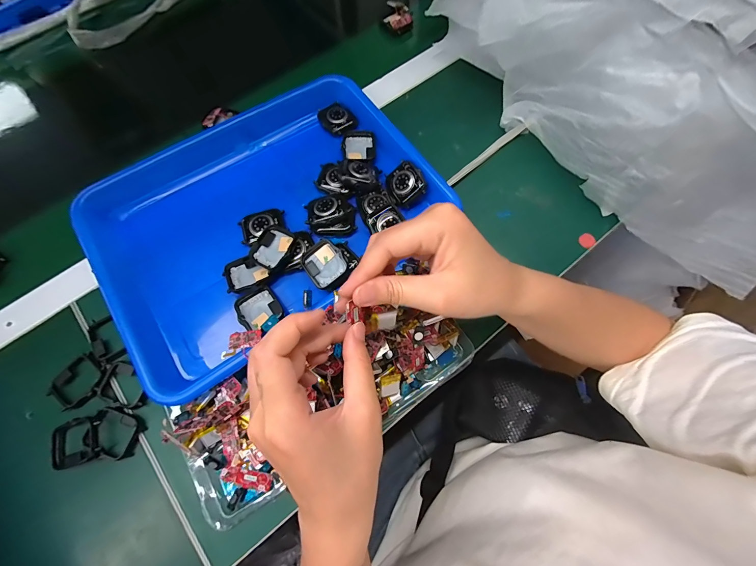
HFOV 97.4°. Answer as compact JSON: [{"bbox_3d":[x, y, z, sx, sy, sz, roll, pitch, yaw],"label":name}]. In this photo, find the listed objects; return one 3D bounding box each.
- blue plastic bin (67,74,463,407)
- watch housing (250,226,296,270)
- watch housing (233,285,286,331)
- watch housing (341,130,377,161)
[{"bbox_3d":[-0.112,-0.073,0.348,0.322,0.052,0.257,-33,73,-10],"label":"blue plastic bin"},{"bbox_3d":[-0.101,-0.034,0.319,0.035,0.011,0.040,28,73,11],"label":"watch housing"},{"bbox_3d":[-0.109,0.025,0.305,0.037,0.016,0.042,-33,73,-10],"label":"watch housing"},{"bbox_3d":[-0.021,-0.153,0.372,0.038,0.008,0.043,-2,70,1],"label":"watch housing"}]

